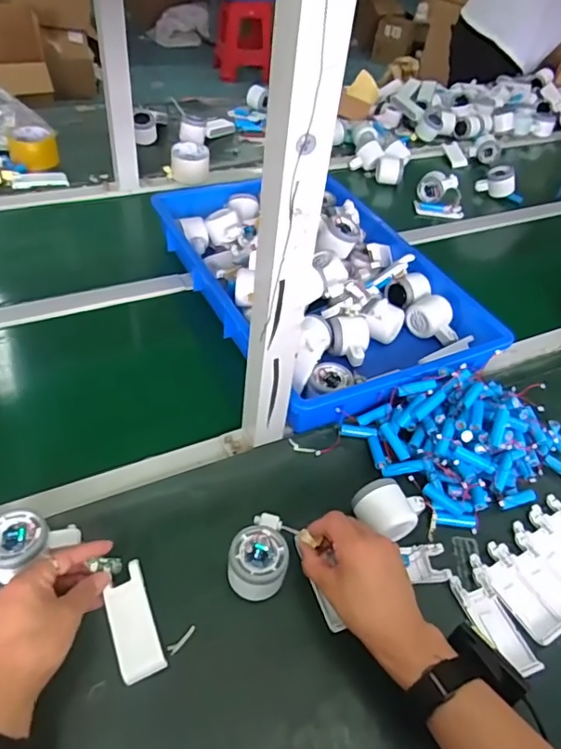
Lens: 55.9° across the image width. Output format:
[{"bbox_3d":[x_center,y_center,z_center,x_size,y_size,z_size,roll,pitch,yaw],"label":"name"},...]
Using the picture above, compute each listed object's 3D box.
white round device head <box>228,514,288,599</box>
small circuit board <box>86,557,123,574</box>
[{"bbox_3d":[-0.023,0.181,0.540,0.056,0.047,0.078,3,46,-4],"label":"white round device head"},{"bbox_3d":[-0.171,0.188,0.519,0.032,0.007,0.013,9,40,-35],"label":"small circuit board"}]

